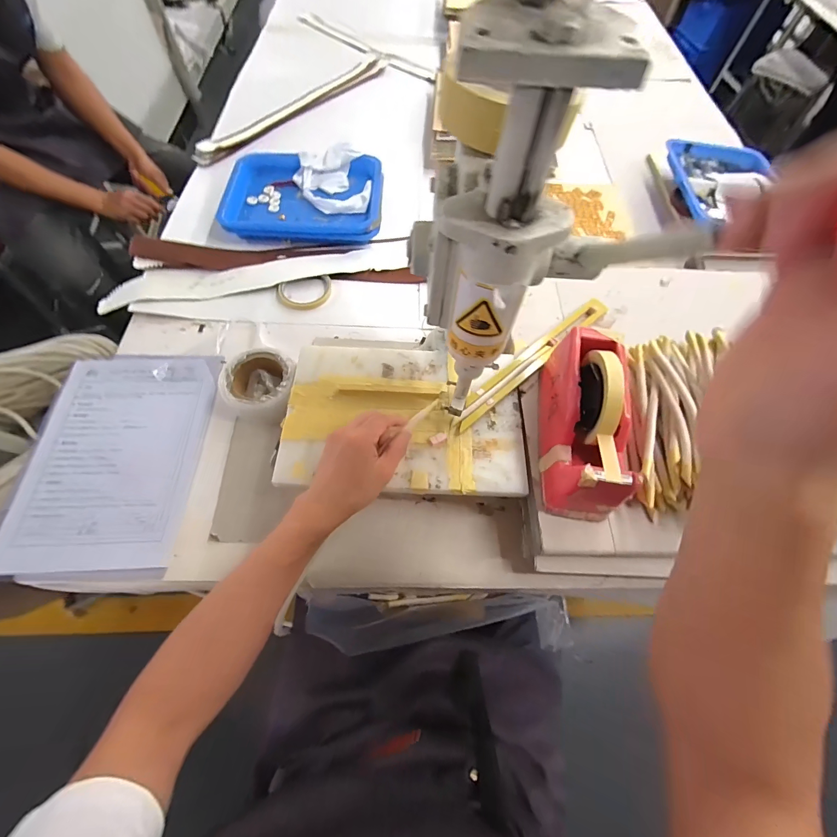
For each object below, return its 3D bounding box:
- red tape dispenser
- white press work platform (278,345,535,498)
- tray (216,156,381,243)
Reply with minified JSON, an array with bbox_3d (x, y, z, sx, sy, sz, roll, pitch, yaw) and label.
[{"bbox_3d":[0.191,-0.001,0.421,0.075,0.122,0.199,5,64,-1],"label":"red tape dispenser"},{"bbox_3d":[-0.016,-0.007,0.476,0.299,0.017,0.202,0,64,-3],"label":"white press work platform"},{"bbox_3d":[-0.213,-0.419,0.713,0.286,0.045,0.202,2,64,-2],"label":"tray"}]

